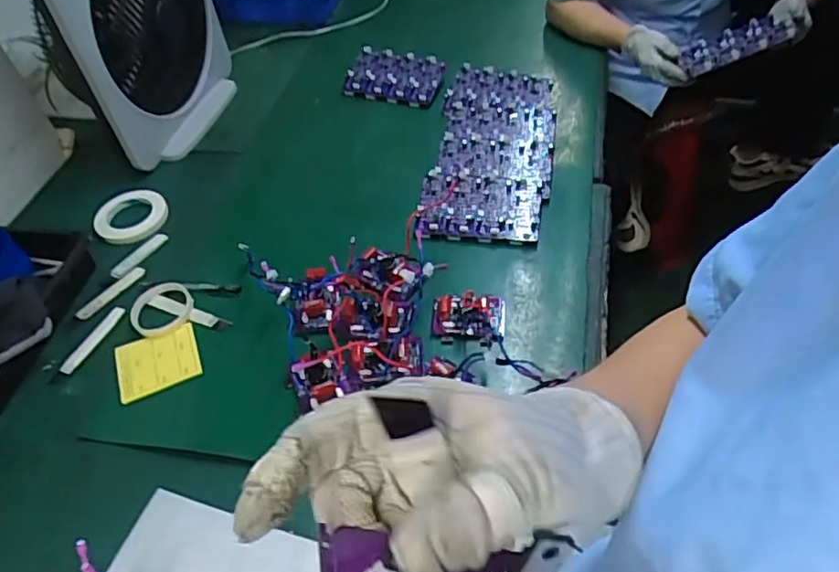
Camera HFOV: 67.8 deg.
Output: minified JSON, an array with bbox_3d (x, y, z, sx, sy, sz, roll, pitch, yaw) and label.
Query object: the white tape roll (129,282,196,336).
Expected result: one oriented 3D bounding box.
[{"bbox_3d":[-0.375,0.033,0.907,0.089,0.014,0.096,-3,49,3],"label":"white tape roll"}]

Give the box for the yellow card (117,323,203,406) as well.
[{"bbox_3d":[-0.360,0.103,0.860,0.107,0.009,0.091,-19,50,-10],"label":"yellow card"}]

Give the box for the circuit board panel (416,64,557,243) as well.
[{"bbox_3d":[0.126,-0.243,1.065,0.200,0.043,0.426,4,50,9],"label":"circuit board panel"}]

